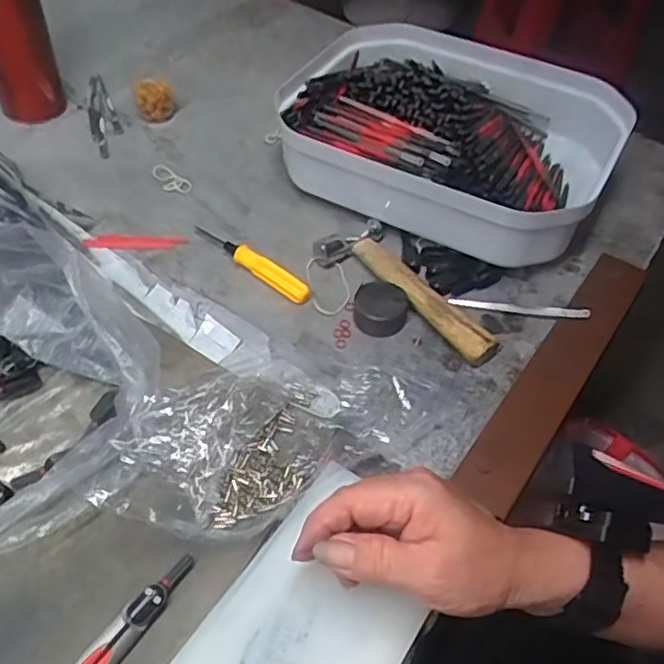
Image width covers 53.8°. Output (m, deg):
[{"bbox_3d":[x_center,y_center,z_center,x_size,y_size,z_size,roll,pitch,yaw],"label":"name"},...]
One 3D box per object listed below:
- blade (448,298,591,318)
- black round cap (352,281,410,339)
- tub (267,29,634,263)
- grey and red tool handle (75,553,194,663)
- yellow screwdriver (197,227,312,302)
[{"bbox_3d":[0.141,-0.018,0.493,0.102,0.006,0.008,9,51,3],"label":"blade"},{"bbox_3d":[0.036,-0.019,0.478,0.038,0.020,0.036,2,51,-3],"label":"black round cap"},{"bbox_3d":[0.102,-0.172,0.573,0.268,0.075,0.231,26,53,16],"label":"tub"},{"bbox_3d":[-0.116,0.161,0.323,0.015,0.014,0.125,34,56,21],"label":"grey and red tool handle"},{"bbox_3d":[-0.065,-0.057,0.514,0.119,0.017,0.014,35,56,22],"label":"yellow screwdriver"}]

